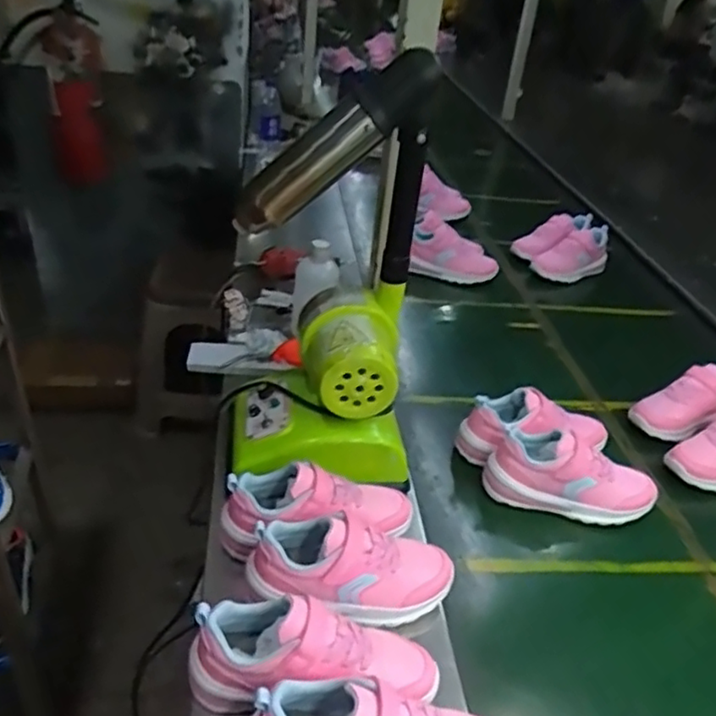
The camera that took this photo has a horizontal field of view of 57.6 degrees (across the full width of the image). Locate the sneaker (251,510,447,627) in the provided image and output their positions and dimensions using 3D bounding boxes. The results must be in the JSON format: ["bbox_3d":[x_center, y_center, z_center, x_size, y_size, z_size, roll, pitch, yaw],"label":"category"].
[{"bbox_3d":[-0.004,0.225,0.699,0.219,0.102,0.083,15,34,-9],"label":"sneaker"}]

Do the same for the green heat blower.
[{"bbox_3d":[-0.037,-0.093,0.767,0.217,0.444,0.215,2,35,-5],"label":"green heat blower"}]

